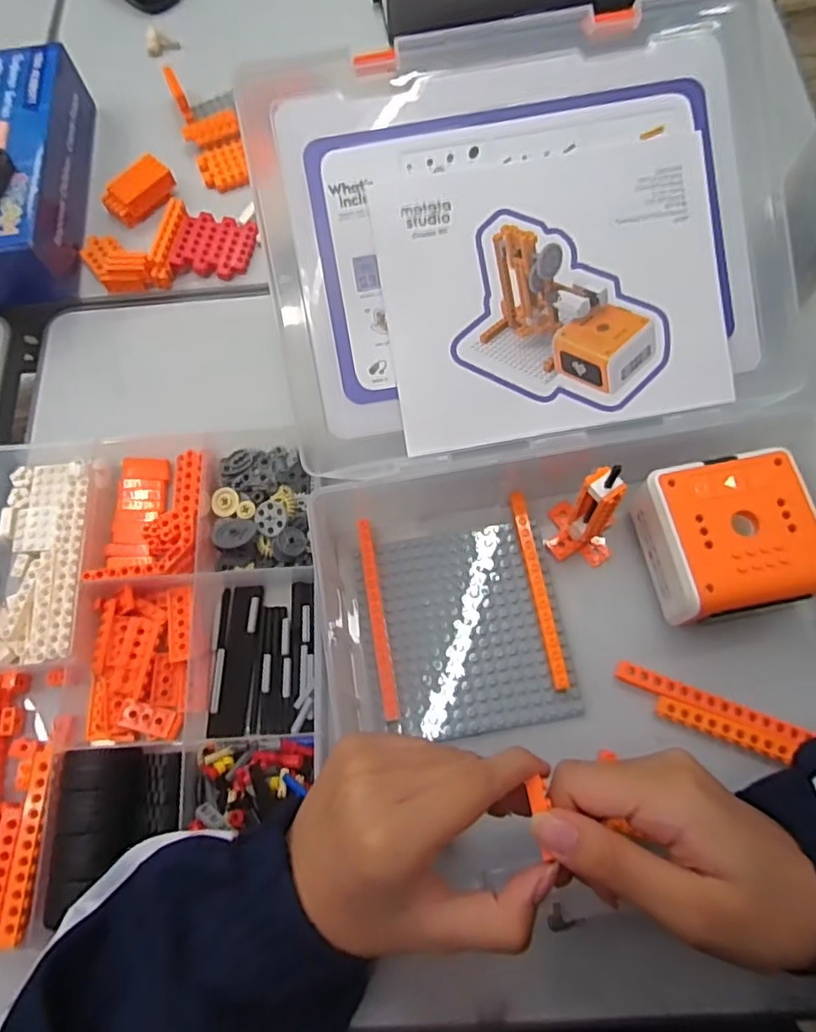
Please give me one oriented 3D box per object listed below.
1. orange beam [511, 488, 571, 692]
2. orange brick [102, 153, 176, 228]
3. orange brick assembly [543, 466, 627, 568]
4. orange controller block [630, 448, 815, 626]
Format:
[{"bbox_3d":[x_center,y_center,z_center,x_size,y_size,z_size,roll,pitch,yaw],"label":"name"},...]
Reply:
[{"bbox_3d":[0.082,0.045,0.399,0.010,0.014,0.127,-10,70,0],"label":"orange beam"},{"bbox_3d":[-0.229,-0.276,0.536,0.032,0.026,0.058,40,78,15],"label":"orange brick"},{"bbox_3d":[0.113,-0.001,0.377,0.043,0.085,0.040,18,72,7],"label":"orange brick assembly"},{"bbox_3d":[0.190,0.016,0.380,0.091,0.057,0.089,-11,70,-1],"label":"orange controller block"}]

